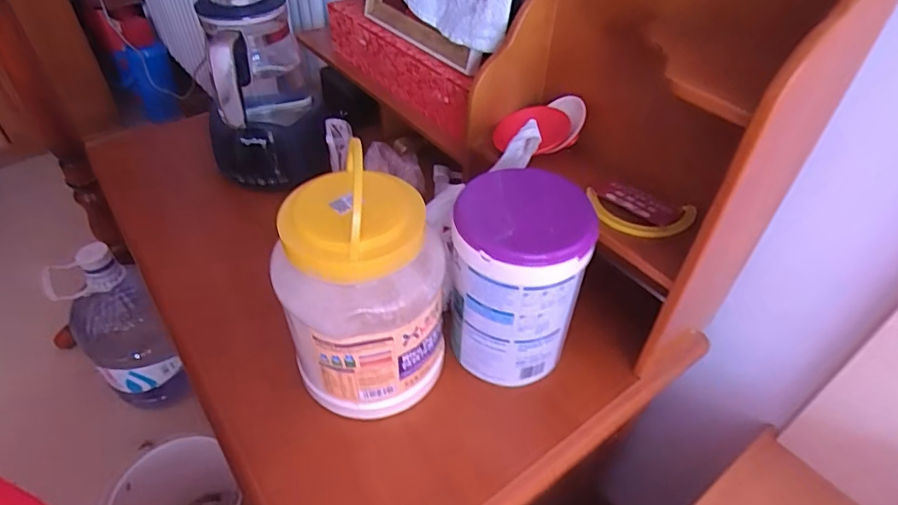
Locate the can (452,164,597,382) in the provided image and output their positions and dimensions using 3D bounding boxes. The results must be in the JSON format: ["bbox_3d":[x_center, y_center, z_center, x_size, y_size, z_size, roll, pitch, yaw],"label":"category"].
[{"bbox_3d":[0.066,0.029,0.529,0.125,0.186,0.119,7,44,5],"label":"can"}]

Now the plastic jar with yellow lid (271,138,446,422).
[{"bbox_3d":[-0.078,0.039,0.487,0.144,0.210,0.126,-22,48,-23],"label":"plastic jar with yellow lid"}]

